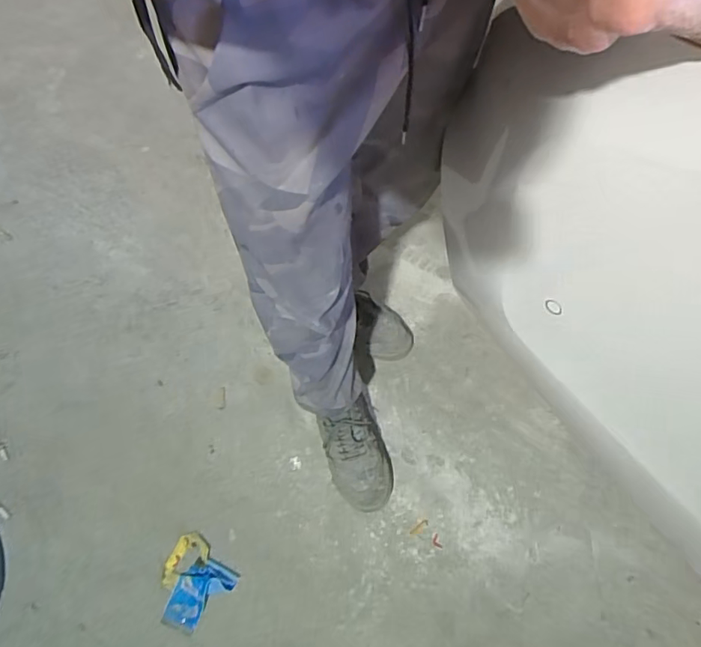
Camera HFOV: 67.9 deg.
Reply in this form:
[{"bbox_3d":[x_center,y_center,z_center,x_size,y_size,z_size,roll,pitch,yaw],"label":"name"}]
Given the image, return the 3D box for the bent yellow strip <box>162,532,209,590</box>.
[{"bbox_3d":[-0.295,0.412,0.914,0.091,0.004,0.061,-32,71,-16],"label":"bent yellow strip"}]

